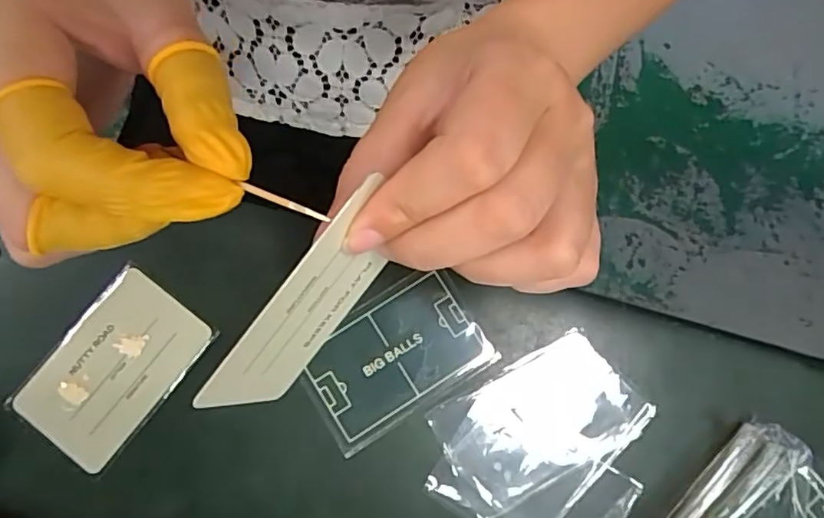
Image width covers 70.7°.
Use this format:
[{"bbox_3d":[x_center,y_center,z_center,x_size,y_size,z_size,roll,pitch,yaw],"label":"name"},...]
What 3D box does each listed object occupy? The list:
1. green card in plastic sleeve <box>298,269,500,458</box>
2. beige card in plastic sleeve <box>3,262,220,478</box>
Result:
[{"bbox_3d":[-0.009,0.048,0.283,0.087,0.004,0.055,-32,82,-6],"label":"green card in plastic sleeve"},{"bbox_3d":[-0.143,0.052,0.277,0.056,0.004,0.086,37,81,5],"label":"beige card in plastic sleeve"}]

